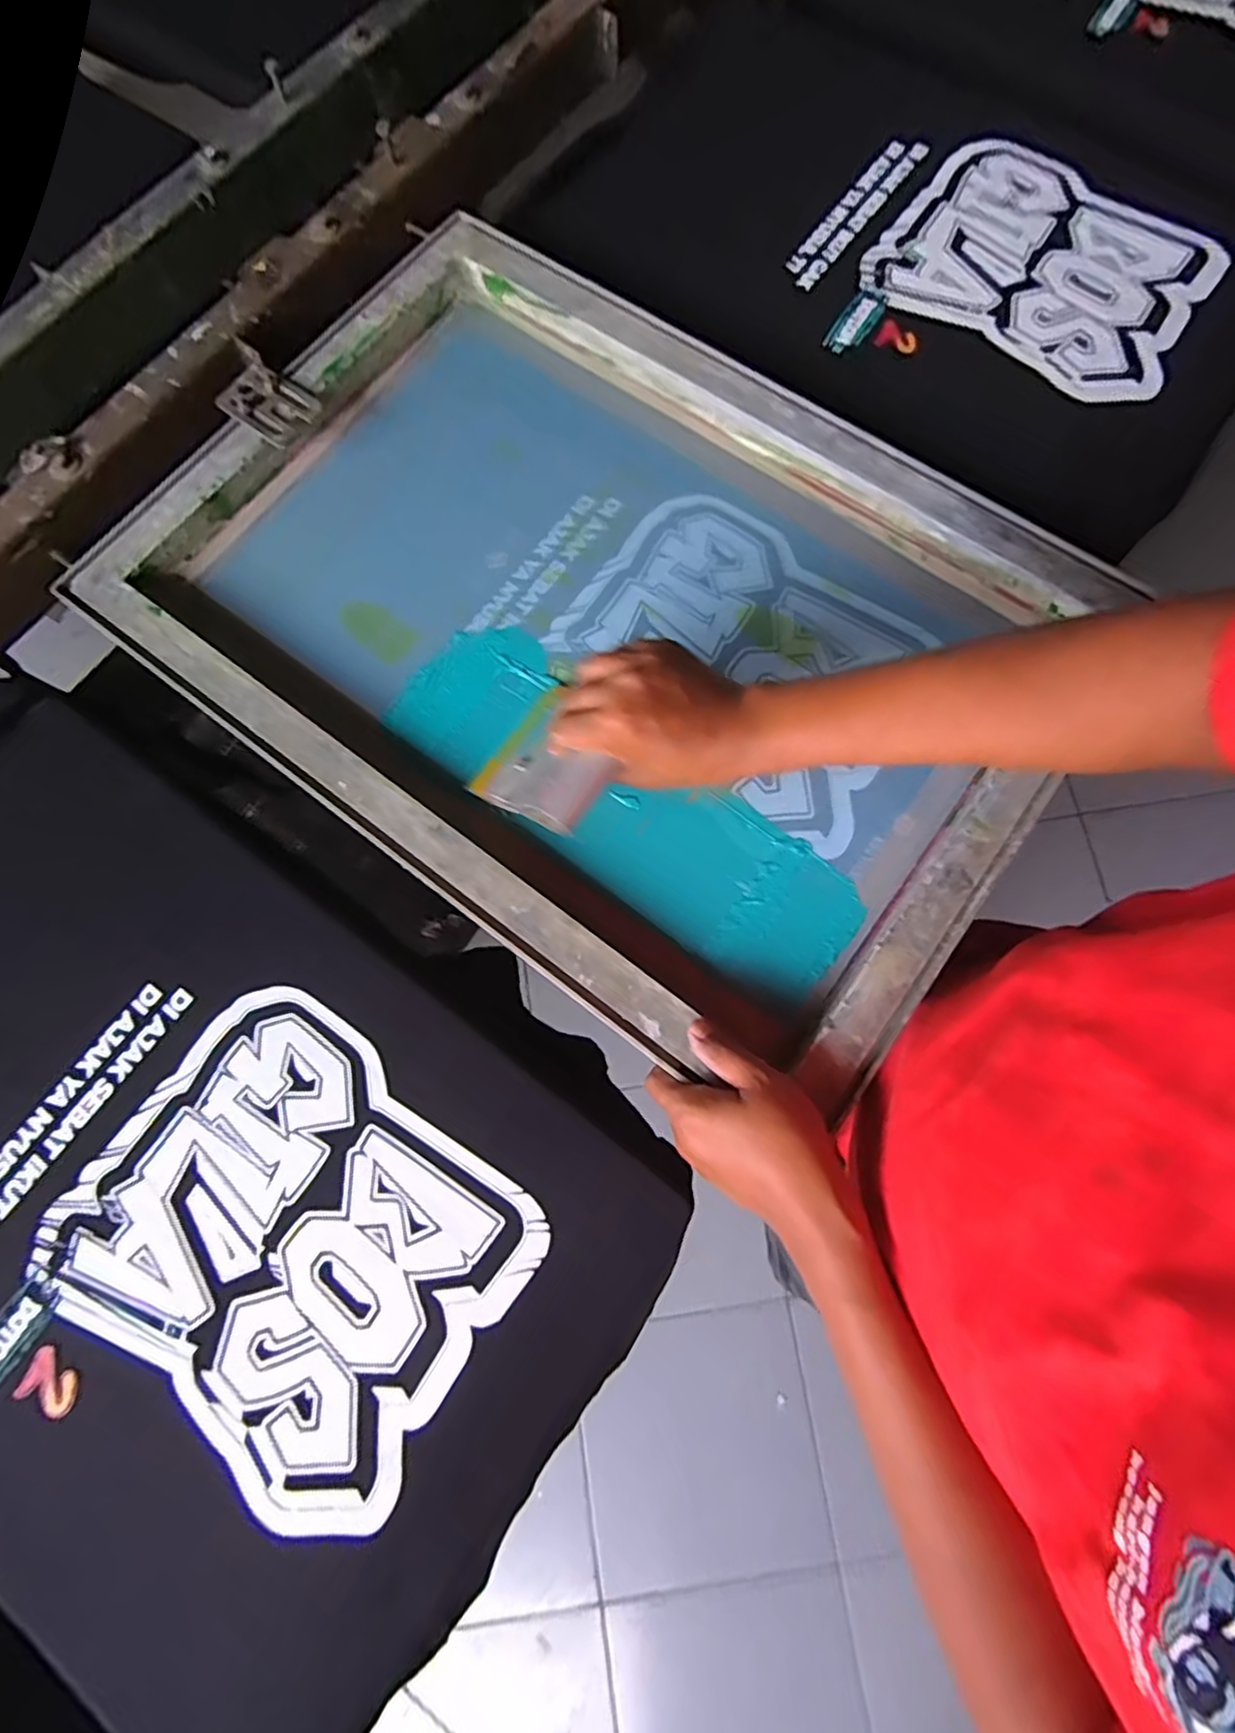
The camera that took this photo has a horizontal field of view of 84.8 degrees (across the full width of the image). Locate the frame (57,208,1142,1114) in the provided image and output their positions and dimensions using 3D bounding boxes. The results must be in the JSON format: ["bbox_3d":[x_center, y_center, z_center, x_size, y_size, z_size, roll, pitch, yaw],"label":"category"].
[{"bbox_3d":[-0.012,-0.191,0.510,0.665,0.040,0.468,37,80,9],"label":"frame"}]

